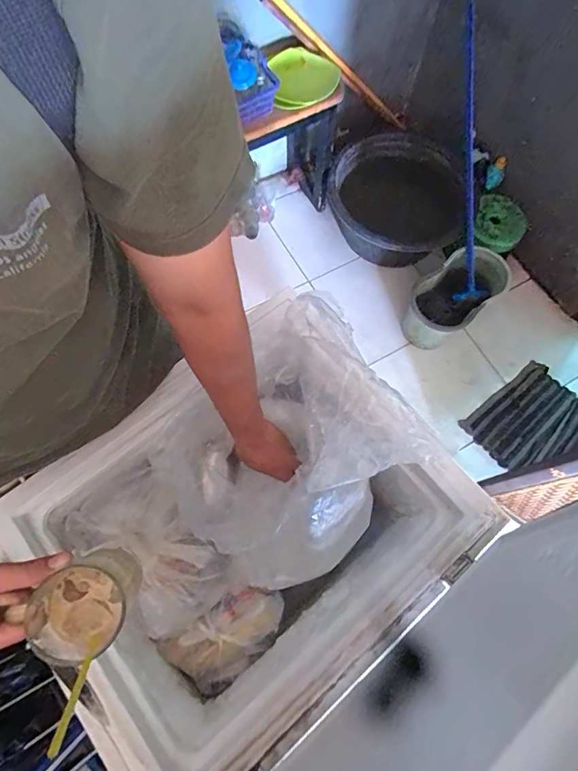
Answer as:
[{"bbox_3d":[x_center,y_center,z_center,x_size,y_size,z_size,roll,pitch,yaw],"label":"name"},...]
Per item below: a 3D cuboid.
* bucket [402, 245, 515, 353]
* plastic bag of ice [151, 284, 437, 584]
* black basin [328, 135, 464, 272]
[{"bbox_3d":[0.569,-0.313,1.476,0.384,0.232,0.229,-37,75,-14],"label":"bucket"},{"bbox_3d":[0.000,0.090,0.584,0.286,0.193,0.304,42,74,13],"label":"plastic bag of ice"},{"bbox_3d":[0.379,-0.678,1.575,0.460,0.251,0.519,-38,75,-14],"label":"black basin"}]

